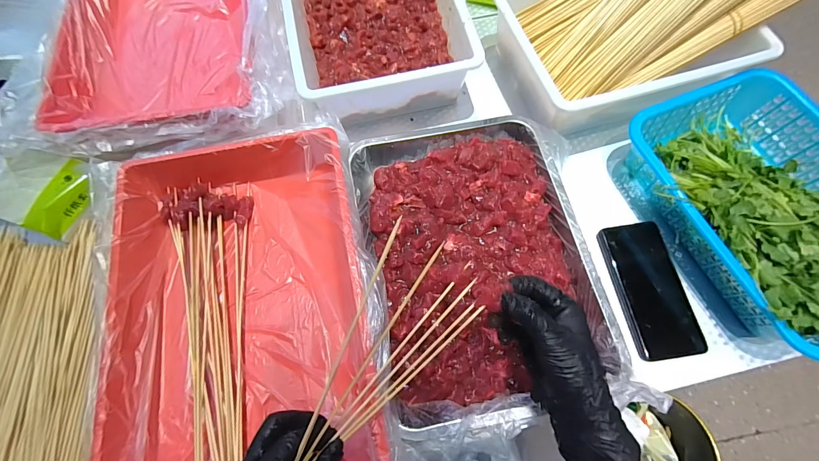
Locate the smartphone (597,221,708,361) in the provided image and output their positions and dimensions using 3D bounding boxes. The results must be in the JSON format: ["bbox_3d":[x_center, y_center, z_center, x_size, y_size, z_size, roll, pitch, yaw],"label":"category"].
[{"bbox_3d":[0.290,0.068,0.436,0.077,0.012,0.158,-8,69,-2],"label":"smartphone"}]

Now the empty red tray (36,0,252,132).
[{"bbox_3d":[-0.351,-0.297,0.537,0.250,0.074,0.383,-10,69,-2],"label":"empty red tray"}]

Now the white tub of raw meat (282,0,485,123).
[{"bbox_3d":[-0.054,-0.315,0.540,0.235,0.079,0.302,-13,69,-4],"label":"white tub of raw meat"}]

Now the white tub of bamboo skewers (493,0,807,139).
[{"bbox_3d":[0.329,-0.301,0.468,0.388,0.197,0.224,-15,69,-4],"label":"white tub of bamboo skewers"}]

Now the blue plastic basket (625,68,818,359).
[{"bbox_3d":[0.422,-0.031,0.434,0.227,0.071,0.305,-22,70,-7],"label":"blue plastic basket"}]

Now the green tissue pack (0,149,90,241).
[{"bbox_3d":[-0.445,-0.047,0.444,0.083,0.039,0.097,21,75,-22],"label":"green tissue pack"}]

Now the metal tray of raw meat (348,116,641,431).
[{"bbox_3d":[0.078,0.027,0.423,0.245,0.041,0.347,-12,69,-3],"label":"metal tray of raw meat"}]

